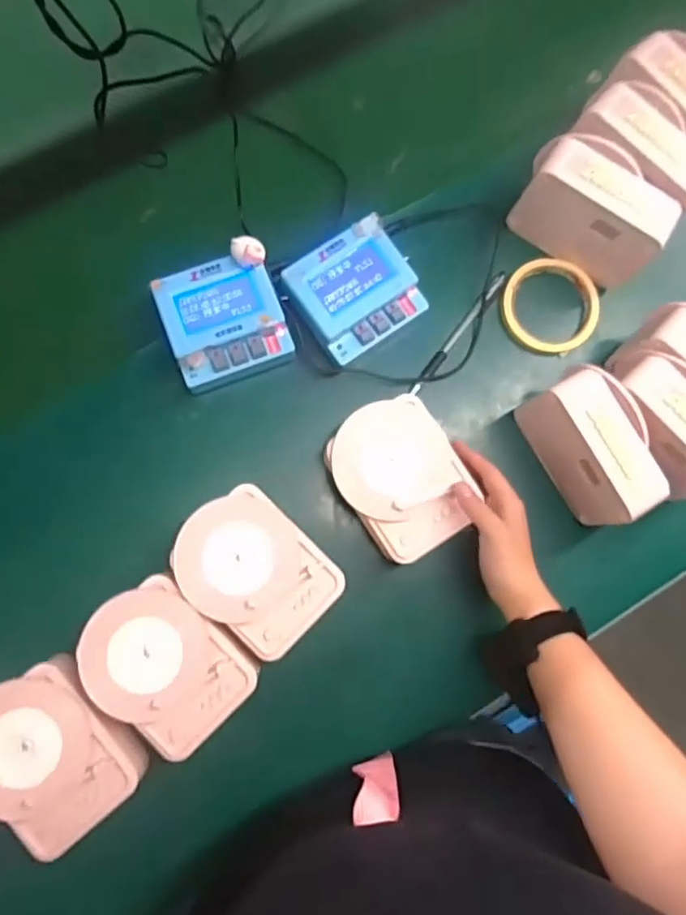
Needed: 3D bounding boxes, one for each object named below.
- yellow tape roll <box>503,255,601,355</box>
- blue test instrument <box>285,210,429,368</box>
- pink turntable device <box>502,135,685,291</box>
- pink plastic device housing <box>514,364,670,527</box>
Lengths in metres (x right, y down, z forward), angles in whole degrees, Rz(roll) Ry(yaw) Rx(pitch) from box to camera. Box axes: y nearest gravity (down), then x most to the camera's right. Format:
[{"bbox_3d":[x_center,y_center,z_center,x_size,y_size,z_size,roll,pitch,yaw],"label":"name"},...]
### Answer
[{"bbox_3d":[0.199,-0.145,0.599,0.093,0.022,0.083,26,82,0],"label":"yellow tape roll"},{"bbox_3d":[0.011,-0.148,0.568,0.109,0.044,0.099,-35,86,-7],"label":"blue test instrument"},{"bbox_3d":[0.226,-0.224,0.569,0.129,0.095,0.060,31,82,1],"label":"pink turntable device"},{"bbox_3d":[0.216,-0.009,0.542,0.056,0.089,0.125,-31,85,-7],"label":"pink plastic device housing"}]

